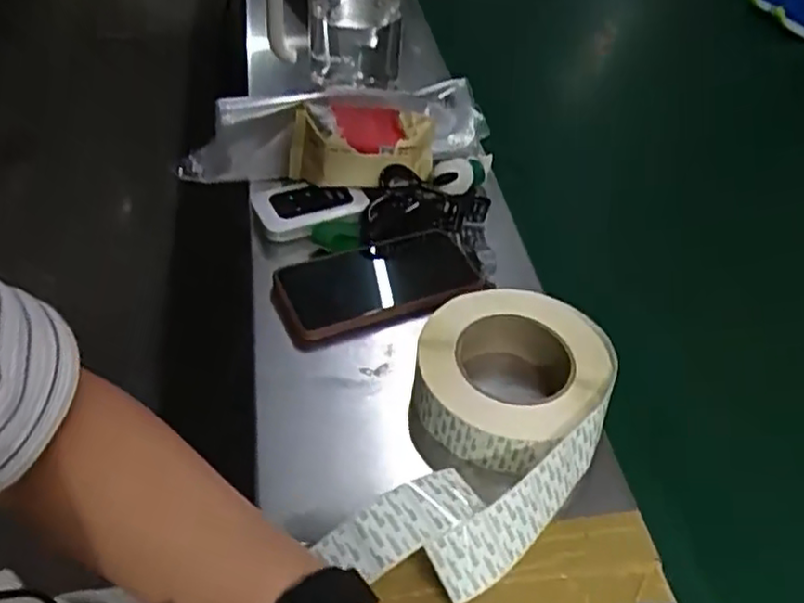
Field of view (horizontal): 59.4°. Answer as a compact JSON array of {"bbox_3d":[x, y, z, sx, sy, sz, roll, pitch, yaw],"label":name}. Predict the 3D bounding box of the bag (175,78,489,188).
[{"bbox_3d":[-0.051,-0.153,0.648,0.295,0.073,0.113,-9,47,-13],"label":"bag"}]

